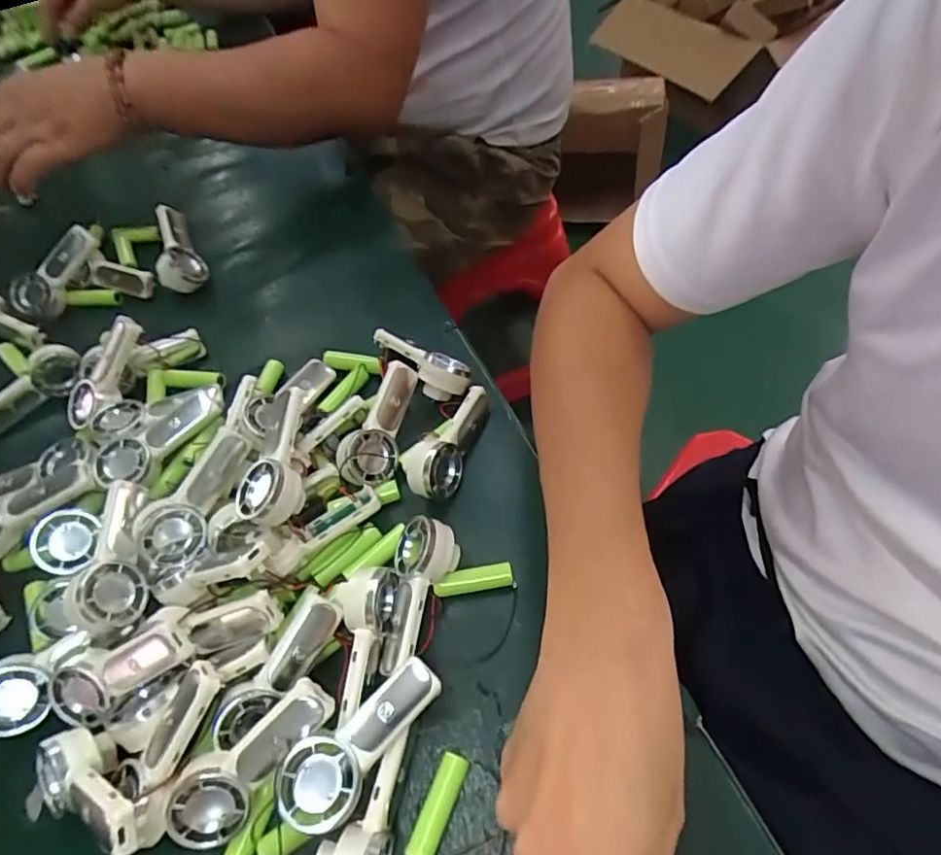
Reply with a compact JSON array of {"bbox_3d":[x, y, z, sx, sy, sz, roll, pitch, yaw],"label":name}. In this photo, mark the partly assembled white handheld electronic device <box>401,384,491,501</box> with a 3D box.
[{"bbox_3d":[-0.019,0.007,0.410,0.041,0.038,0.092,14,60,16],"label":"partly assembled white handheld electronic device"}]

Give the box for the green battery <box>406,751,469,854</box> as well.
[{"bbox_3d":[-0.016,0.195,0.294,0.015,0.015,0.049,16,60,17],"label":"green battery"}]

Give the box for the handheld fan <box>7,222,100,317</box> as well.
[{"bbox_3d":[-0.379,-0.143,0.526,0.035,0.031,0.092,30,82,22],"label":"handheld fan"}]

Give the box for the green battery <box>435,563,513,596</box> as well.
[{"bbox_3d":[0.002,0.096,0.358,0.048,0.014,0.014,-11,56,0],"label":"green battery"}]

